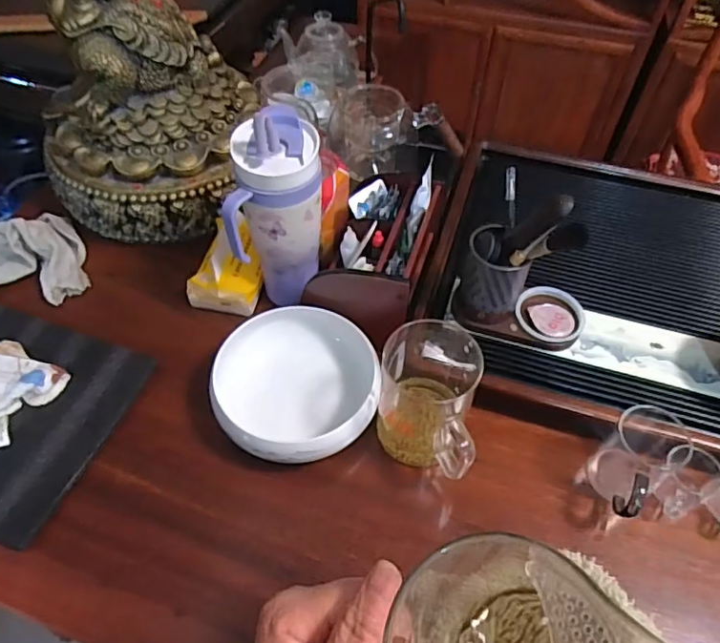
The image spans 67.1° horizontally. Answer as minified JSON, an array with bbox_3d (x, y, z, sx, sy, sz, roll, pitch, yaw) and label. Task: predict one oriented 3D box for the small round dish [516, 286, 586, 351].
[{"bbox_3d":[0.236,-0.004,0.676,0.083,0.026,0.077,0,53,0],"label":"small round dish"}]

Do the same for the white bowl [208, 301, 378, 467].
[{"bbox_3d":[-0.070,0.078,0.625,0.178,0.079,0.179,-36,62,-26],"label":"white bowl"}]

